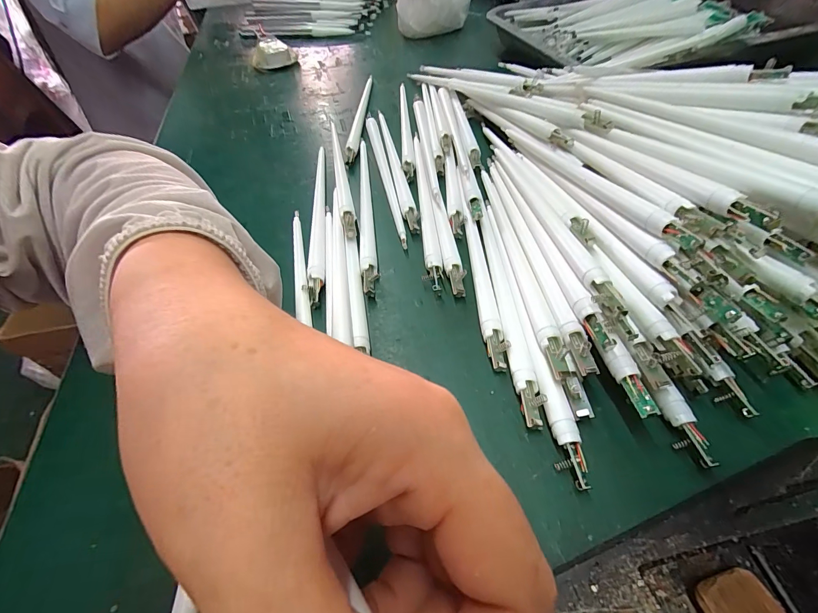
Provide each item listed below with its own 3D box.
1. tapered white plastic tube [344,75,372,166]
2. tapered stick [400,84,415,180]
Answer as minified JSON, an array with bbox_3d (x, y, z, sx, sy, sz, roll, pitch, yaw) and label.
[{"bbox_3d":[-0.051,-0.206,0.393,0.010,0.014,0.198,-1,52,5],"label":"tapered white plastic tube"},{"bbox_3d":[-0.004,-0.185,0.370,0.011,0.008,0.195,-5,51,2],"label":"tapered stick"}]

